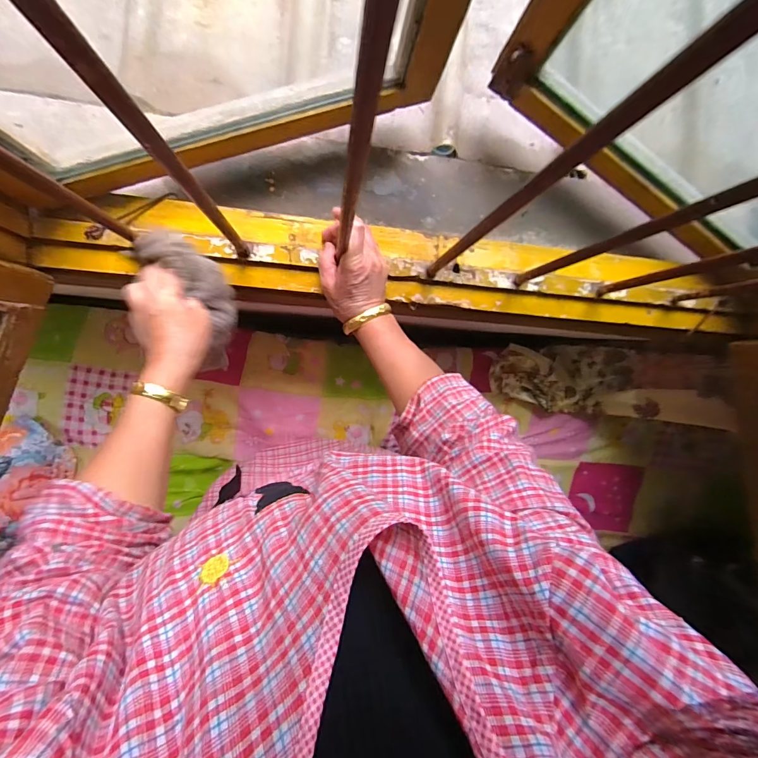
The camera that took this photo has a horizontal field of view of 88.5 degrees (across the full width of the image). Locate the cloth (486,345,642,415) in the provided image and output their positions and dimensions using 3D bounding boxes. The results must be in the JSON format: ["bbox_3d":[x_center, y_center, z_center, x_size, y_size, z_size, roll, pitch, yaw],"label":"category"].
[{"bbox_3d":[0.369,0.001,0.792,0.270,0.071,0.137,1,97,-6],"label":"cloth"}]

